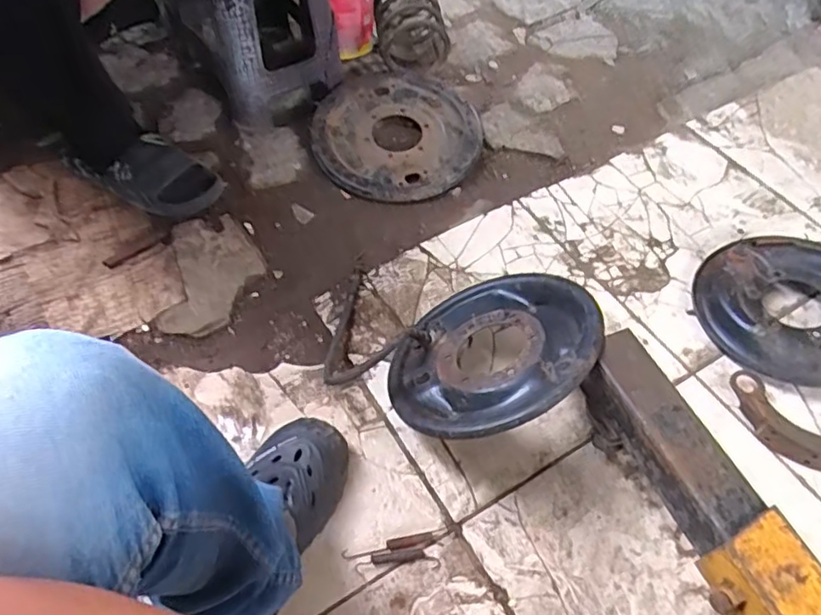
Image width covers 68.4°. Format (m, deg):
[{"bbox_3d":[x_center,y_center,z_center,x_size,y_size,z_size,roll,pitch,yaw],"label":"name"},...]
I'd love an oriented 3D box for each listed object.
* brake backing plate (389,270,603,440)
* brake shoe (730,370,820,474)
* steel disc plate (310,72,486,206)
[{"bbox_3d":[0.104,0.053,0.757,0.261,0.030,0.271,-21,34,15],"label":"brake backing plate"},{"bbox_3d":[0.540,0.155,0.786,0.223,0.033,0.120,12,56,10],"label":"brake shoe"},{"bbox_3d":[-0.025,-0.321,1.121,0.305,0.057,0.300,-2,55,0],"label":"steel disc plate"}]

